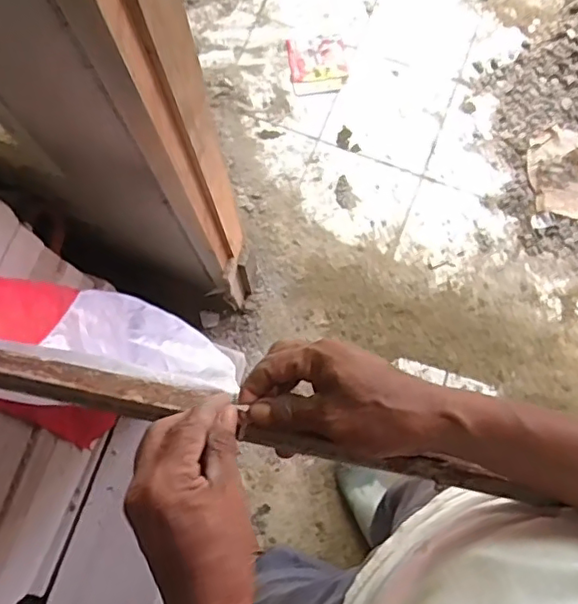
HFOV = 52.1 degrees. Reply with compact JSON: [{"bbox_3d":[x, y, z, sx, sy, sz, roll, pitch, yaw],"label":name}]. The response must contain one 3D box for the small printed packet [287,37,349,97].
[{"bbox_3d":[0.082,-0.646,1.617,0.154,0.020,0.154,-8,79,0],"label":"small printed packet"}]

